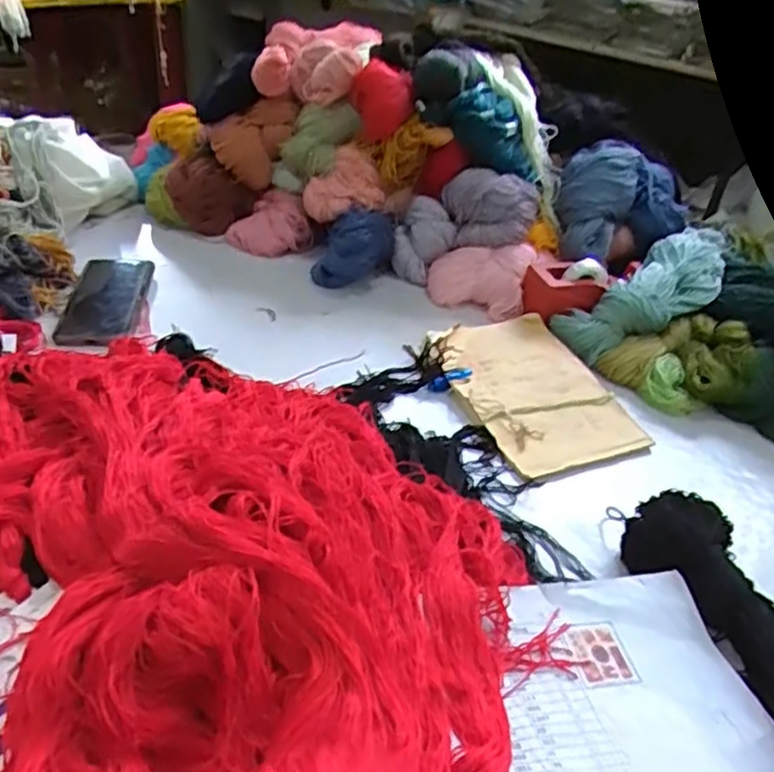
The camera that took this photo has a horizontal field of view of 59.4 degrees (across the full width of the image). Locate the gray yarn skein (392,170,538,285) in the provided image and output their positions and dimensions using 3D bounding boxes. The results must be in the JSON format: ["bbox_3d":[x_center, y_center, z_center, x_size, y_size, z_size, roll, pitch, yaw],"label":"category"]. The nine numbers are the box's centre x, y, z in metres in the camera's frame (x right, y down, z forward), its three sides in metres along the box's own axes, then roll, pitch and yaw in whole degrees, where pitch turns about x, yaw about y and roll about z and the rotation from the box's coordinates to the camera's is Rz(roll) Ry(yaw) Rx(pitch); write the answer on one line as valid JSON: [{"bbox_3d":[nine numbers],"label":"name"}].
[{"bbox_3d":[0.088,-0.201,0.830,0.185,0.088,0.068,-21,30,22],"label":"gray yarn skein"}]

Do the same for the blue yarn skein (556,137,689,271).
[{"bbox_3d":[0.285,-0.220,0.828,0.152,0.108,0.149,19,38,15],"label":"blue yarn skein"}]

